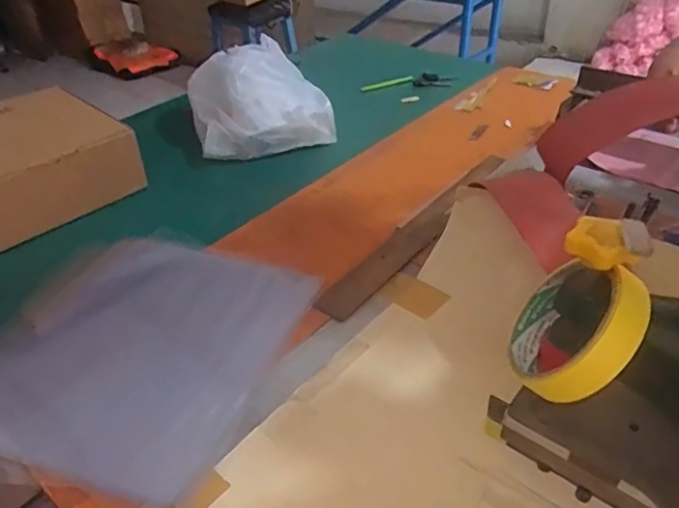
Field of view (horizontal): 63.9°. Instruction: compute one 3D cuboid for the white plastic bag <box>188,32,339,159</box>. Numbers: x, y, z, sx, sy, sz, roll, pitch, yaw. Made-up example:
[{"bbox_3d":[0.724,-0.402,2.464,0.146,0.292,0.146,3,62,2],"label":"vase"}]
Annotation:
[{"bbox_3d":[-0.152,-0.268,0.974,0.220,0.151,0.215,-18,39,-17],"label":"white plastic bag"}]

